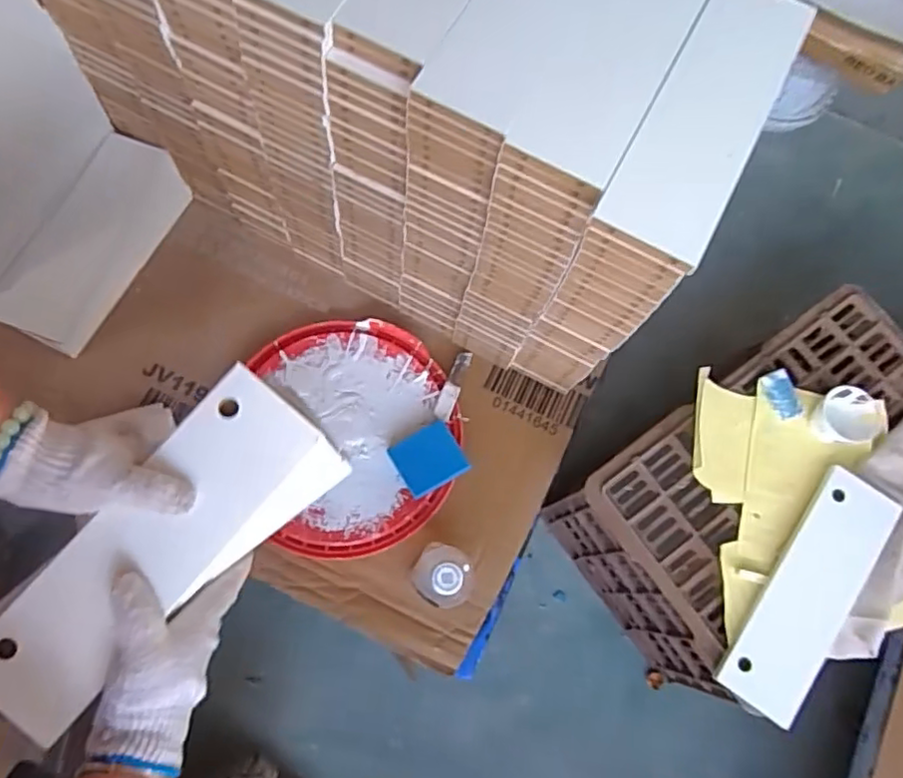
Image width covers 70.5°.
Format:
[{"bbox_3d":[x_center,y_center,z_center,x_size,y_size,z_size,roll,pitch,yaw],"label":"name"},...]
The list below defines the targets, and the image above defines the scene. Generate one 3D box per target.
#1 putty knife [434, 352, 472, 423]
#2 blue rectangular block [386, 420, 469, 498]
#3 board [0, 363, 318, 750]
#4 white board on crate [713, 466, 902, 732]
[{"bbox_3d":[0.001,-0.004,0.820,0.022,0.013,0.101,18,60,5],"label":"putty knife"},{"bbox_3d":[-0.028,0.084,0.765,0.079,0.017,0.071,-32,73,3],"label":"blue rectangular block"},{"bbox_3d":[-0.210,0.109,0.443,0.083,0.009,0.262,42,79,-4],"label":"board"},{"bbox_3d":[0.379,0.213,0.671,0.081,0.012,0.266,35,76,10],"label":"white board on crate"}]

